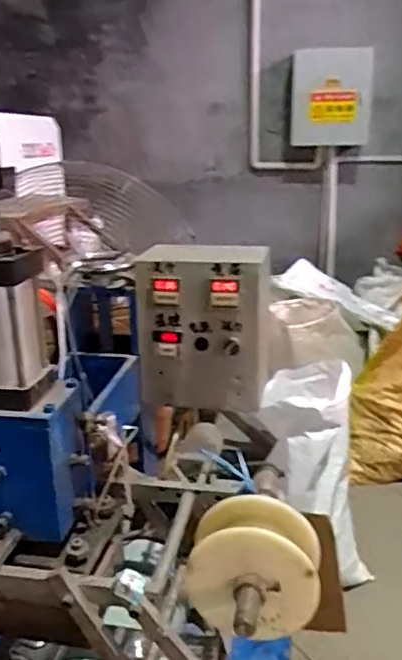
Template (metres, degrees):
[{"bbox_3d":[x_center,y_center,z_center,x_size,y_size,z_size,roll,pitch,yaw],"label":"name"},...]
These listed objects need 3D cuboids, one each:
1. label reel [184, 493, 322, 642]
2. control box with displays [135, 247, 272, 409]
[{"bbox_3d":[0.053,0.265,0.631,0.141,0.120,0.123,0,18,7],"label":"label reel"},{"bbox_3d":[0.001,0.001,0.979,0.207,0.259,0.109,0,18,9],"label":"control box with displays"}]

